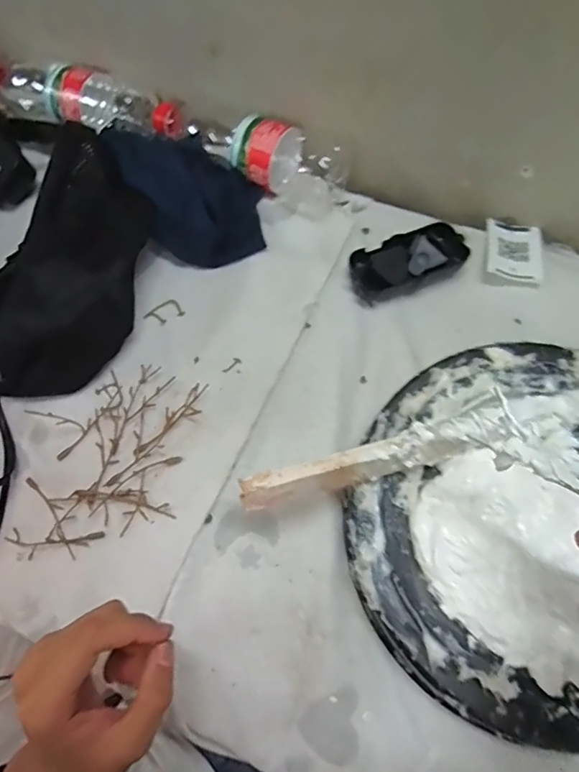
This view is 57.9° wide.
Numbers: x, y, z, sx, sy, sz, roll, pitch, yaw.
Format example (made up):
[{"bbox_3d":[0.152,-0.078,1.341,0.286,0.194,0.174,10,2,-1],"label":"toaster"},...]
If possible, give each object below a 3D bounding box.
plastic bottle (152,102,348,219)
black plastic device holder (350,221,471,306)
[{"bbox_3d":[-0.042,-0.244,0.536,0.209,0.064,0.062,27,69,13],"label":"plastic bottle"},{"bbox_3d":[0.111,-0.114,0.495,0.107,0.027,0.052,-19,67,-7],"label":"black plastic device holder"}]

